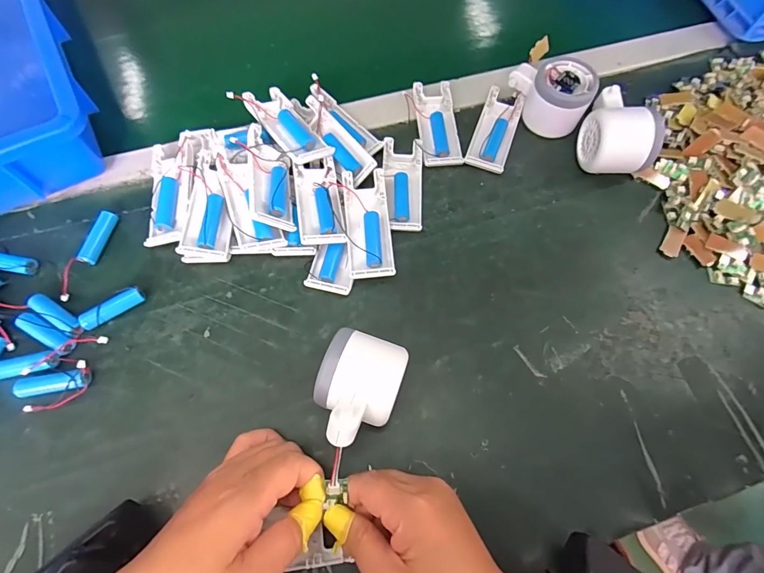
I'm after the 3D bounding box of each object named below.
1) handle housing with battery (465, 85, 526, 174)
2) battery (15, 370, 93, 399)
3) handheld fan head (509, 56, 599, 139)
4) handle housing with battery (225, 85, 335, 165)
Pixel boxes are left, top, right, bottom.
[{"bbox_3d":[0.119,-0.163,0.417,0.039,0.015,0.100,19,68,7],"label":"handle housing with battery"},{"bbox_3d":[-0.252,0.074,0.309,0.050,0.014,0.015,-9,68,-4],"label":"battery"},{"bbox_3d":[0.170,-0.197,0.410,0.081,0.050,0.054,23,69,9],"label":"handheld fan head"},{"bbox_3d":[-0.093,-0.158,0.388,0.045,0.021,0.107,-39,73,-15],"label":"handle housing with battery"}]

